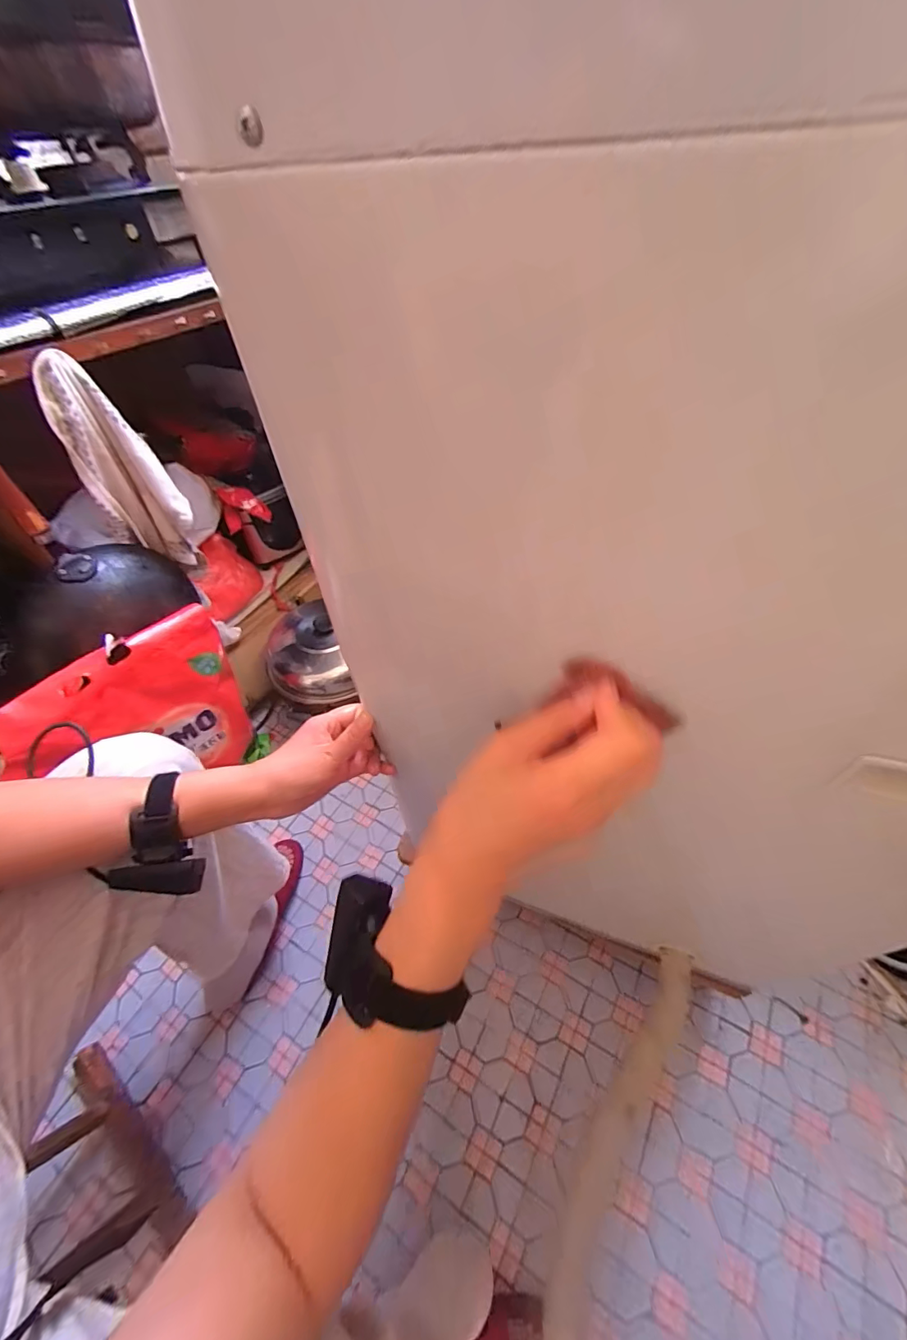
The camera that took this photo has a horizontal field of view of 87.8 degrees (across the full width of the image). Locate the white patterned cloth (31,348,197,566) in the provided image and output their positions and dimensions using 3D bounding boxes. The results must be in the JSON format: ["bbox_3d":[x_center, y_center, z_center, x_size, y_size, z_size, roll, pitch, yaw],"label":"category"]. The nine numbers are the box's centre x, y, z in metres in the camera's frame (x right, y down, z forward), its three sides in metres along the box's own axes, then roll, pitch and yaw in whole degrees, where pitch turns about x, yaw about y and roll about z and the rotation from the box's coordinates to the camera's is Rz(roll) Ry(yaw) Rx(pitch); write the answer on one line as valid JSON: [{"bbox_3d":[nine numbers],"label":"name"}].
[{"bbox_3d":[-0.482,-0.286,0.697,0.103,0.296,0.032,-28,52,-18],"label":"white patterned cloth"}]

